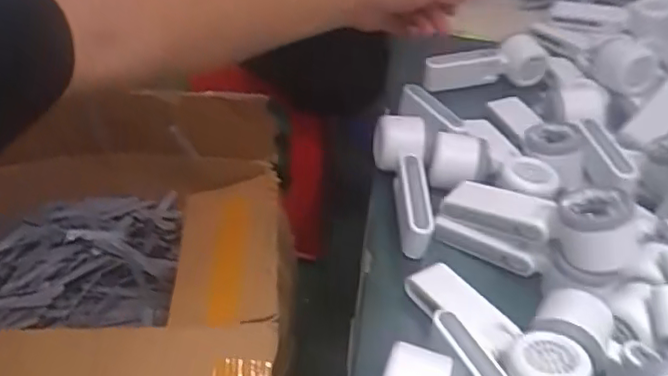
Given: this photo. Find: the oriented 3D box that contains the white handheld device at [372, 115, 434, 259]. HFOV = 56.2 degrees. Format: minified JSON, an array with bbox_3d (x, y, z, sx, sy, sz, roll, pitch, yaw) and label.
[{"bbox_3d":[0.070,-0.007,0.620,0.047,0.049,0.156,3,45,-4],"label":"white handheld device"}]

